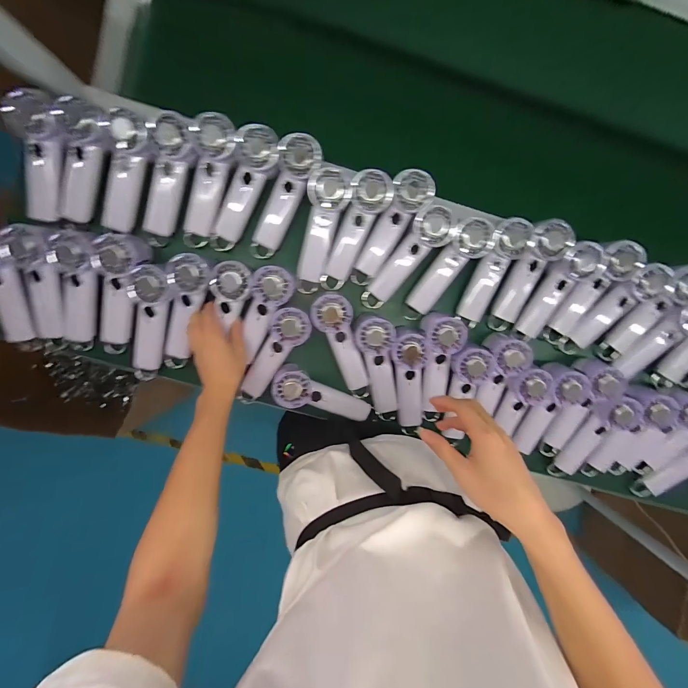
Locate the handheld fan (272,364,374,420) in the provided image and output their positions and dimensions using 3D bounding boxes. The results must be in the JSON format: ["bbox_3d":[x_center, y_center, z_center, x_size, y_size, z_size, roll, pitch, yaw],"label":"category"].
[{"bbox_3d":[-0.039,0.092,0.580,0.173,0.046,0.059,22,94,-20],"label":"handheld fan"}]

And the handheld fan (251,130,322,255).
[{"bbox_3d":[-0.099,-0.232,0.535,0.060,0.026,0.195,27,115,-7],"label":"handheld fan"}]

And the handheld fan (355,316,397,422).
[{"bbox_3d":[0.062,0.045,0.581,0.069,0.044,0.198,-12,111,-3],"label":"handheld fan"}]

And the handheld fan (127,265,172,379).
[{"bbox_3d":[-0.326,-0.032,0.548,0.061,0.033,0.198,15,113,-6],"label":"handheld fan"}]

